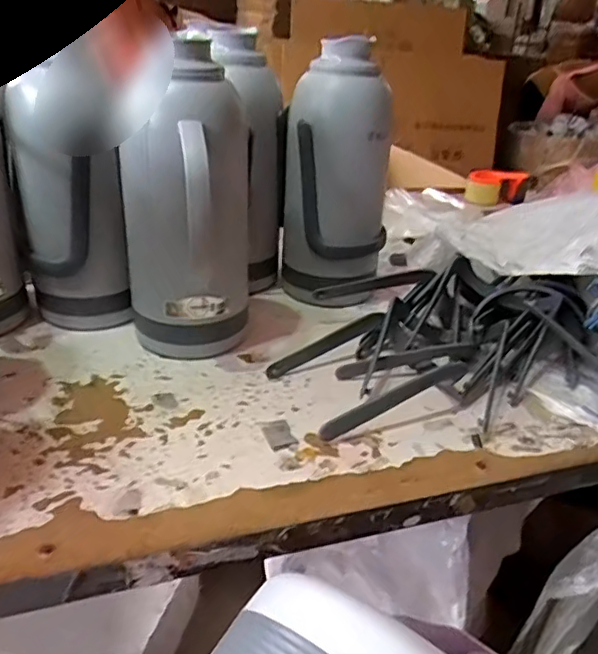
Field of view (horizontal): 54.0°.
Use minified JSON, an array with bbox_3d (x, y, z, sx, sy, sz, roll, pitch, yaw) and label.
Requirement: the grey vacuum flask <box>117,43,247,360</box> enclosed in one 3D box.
[{"bbox_3d":[-0.146,-0.129,0.746,0.132,0.349,0.143,14,30,17],"label":"grey vacuum flask"}]

